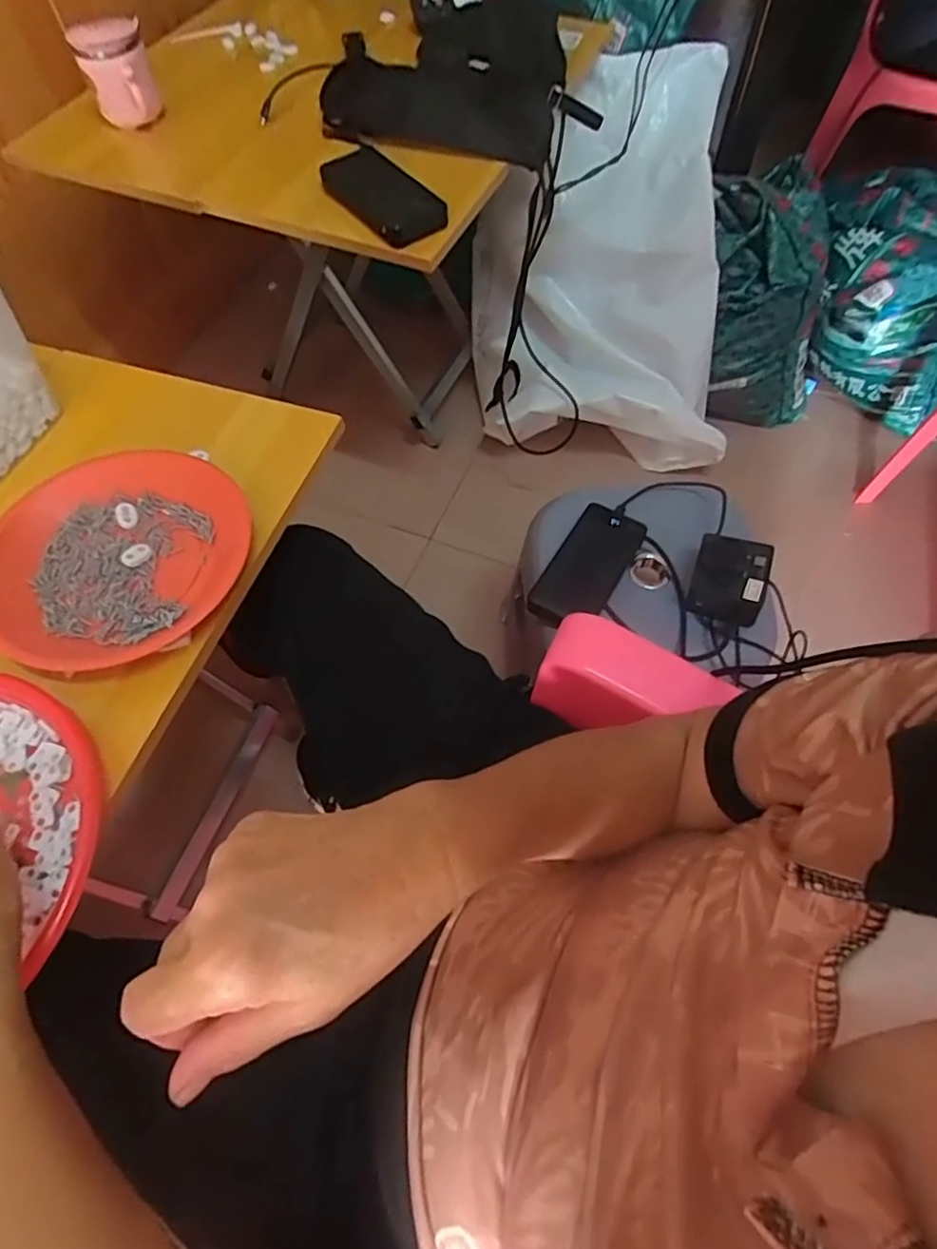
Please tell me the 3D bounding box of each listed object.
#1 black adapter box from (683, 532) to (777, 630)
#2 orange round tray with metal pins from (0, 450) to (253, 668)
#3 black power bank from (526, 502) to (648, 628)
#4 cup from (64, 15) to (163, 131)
[{"bbox_3d":[0.276,-0.049,0.688,0.074,0.050,0.078,17,64,10],"label":"black adapter box"},{"bbox_3d":[-0.268,-0.054,0.492,0.172,0.032,0.193,28,67,15],"label":"orange round tray with metal pins"},{"bbox_3d":[0.135,-0.066,0.723,0.075,0.019,0.158,27,67,15],"label":"black power bank"},{"bbox_3d":[-0.425,-0.672,0.787,0.082,0.087,0.073,-25,65,-11],"label":"cup"}]

